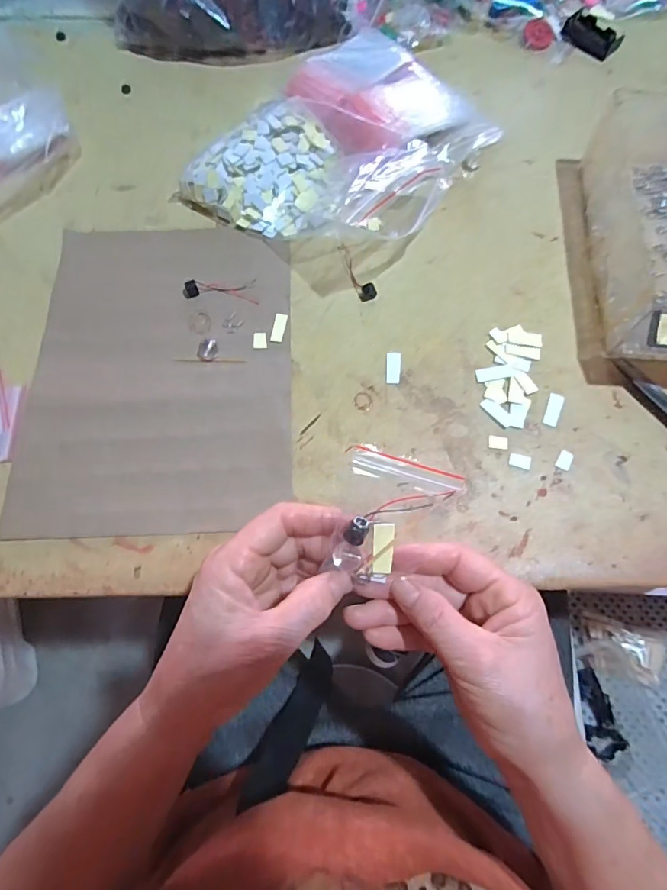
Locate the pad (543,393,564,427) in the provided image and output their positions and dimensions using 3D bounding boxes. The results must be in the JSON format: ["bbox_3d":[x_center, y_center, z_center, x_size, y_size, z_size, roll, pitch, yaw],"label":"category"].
[{"bbox_3d":[0.172,-0.028,0.368,0.011,0.004,0.029,22,72,9],"label":"pad"}]

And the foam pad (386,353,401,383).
[{"bbox_3d":[0.049,-0.063,0.382,0.012,0.004,0.027,5,70,3],"label":"foam pad"}]

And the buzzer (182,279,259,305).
[{"bbox_3d":[-0.098,-0.132,0.405,0.063,0.009,0.022,-1,70,0],"label":"buzzer"}]

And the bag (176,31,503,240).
[{"bbox_3d":[0.019,-0.284,0.434,0.196,0.058,0.273,38,75,13],"label":"bag"}]

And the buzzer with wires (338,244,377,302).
[{"bbox_3d":[0.021,-0.155,0.414,0.016,0.008,0.065,-19,71,-6],"label":"buzzer with wires"}]

